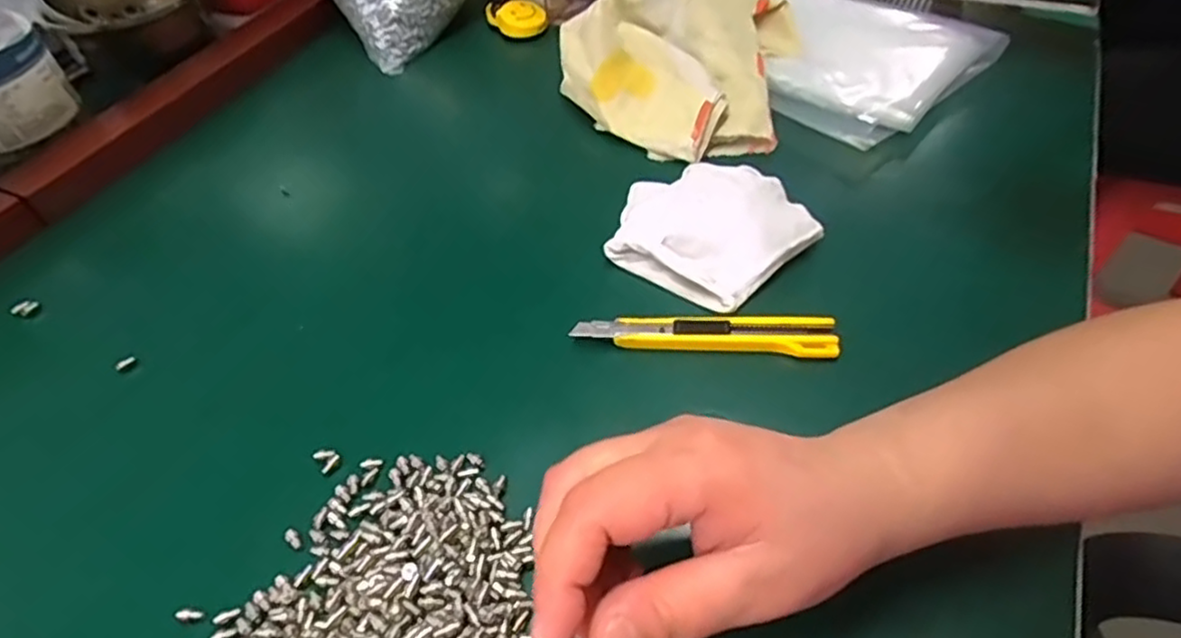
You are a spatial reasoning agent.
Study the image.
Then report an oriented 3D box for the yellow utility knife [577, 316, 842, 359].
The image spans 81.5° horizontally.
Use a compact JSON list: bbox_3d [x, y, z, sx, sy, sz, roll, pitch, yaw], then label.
[{"bbox_3d":[0.059,0.008,0.359,0.133,0.010,0.019,2,50,4],"label":"yellow utility knife"}]

